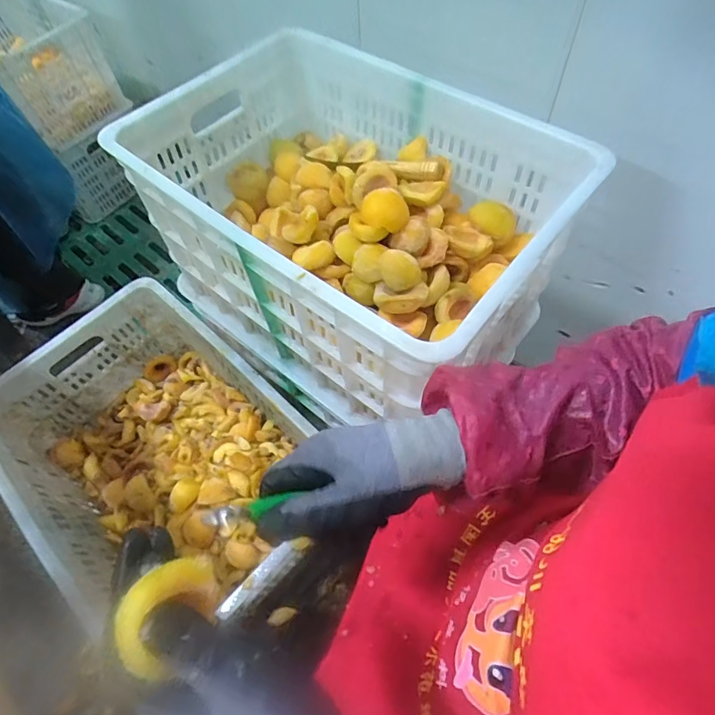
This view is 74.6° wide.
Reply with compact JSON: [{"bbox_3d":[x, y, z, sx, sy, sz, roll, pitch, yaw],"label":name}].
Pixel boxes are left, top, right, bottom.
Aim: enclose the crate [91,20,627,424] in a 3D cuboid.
[{"bbox_3d":[-0.017,-0.179,0.662,0.517,0.276,0.356,34,67,21],"label":"crate"}]

